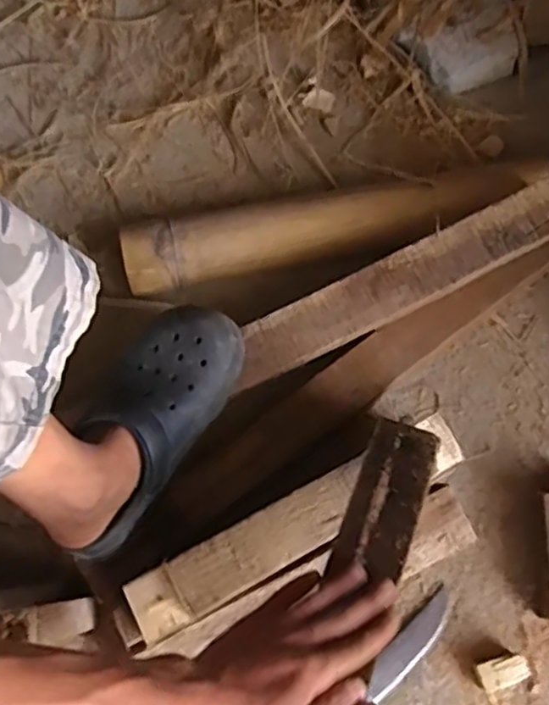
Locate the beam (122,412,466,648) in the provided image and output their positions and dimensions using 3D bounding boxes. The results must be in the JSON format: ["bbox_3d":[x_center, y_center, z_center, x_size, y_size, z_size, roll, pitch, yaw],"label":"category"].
[{"bbox_3d":[0.028,0.166,0.650,0.361,0.037,0.059,-27,74,-9],"label":"beam"}]

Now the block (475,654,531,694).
[{"bbox_3d":[0.237,0.332,0.685,0.048,0.029,0.029,-19,72,-6],"label":"block"}]

